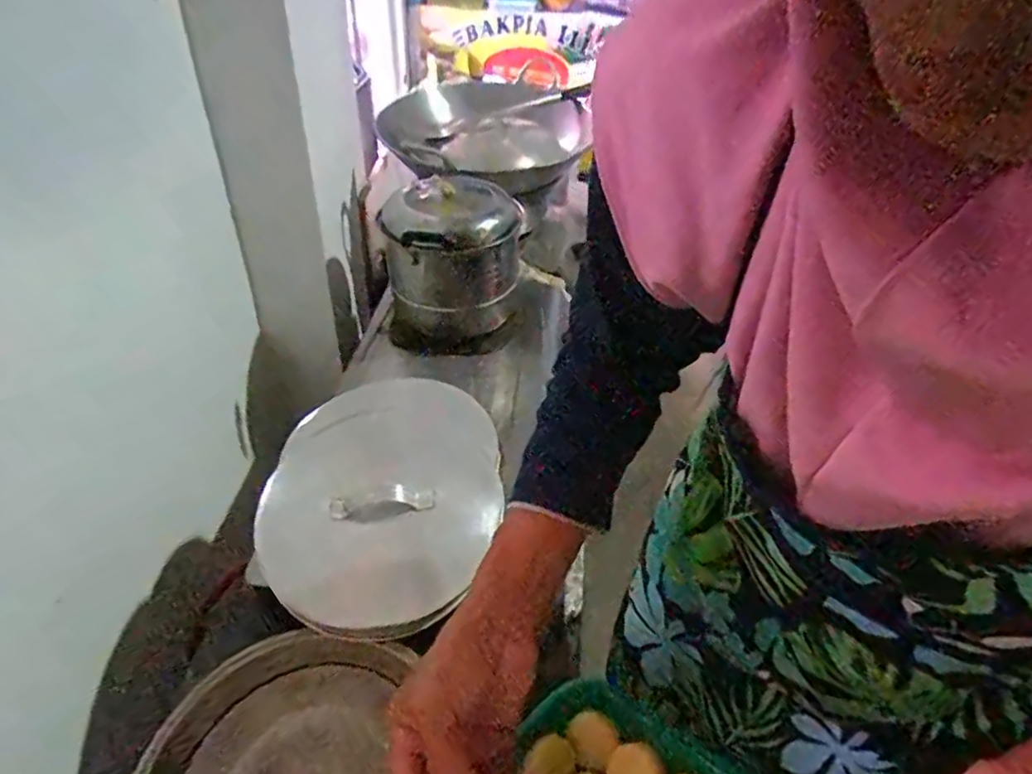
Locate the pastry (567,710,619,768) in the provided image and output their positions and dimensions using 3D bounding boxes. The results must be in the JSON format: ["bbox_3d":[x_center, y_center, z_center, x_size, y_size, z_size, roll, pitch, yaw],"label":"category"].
[{"bbox_3d":[0.060,0.255,0.442,0.034,0.019,0.039,-39,38,-3],"label":"pastry"}]

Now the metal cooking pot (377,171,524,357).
[{"bbox_3d":[-0.104,-0.208,0.997,0.208,0.204,0.198,3,42,-2],"label":"metal cooking pot"}]

